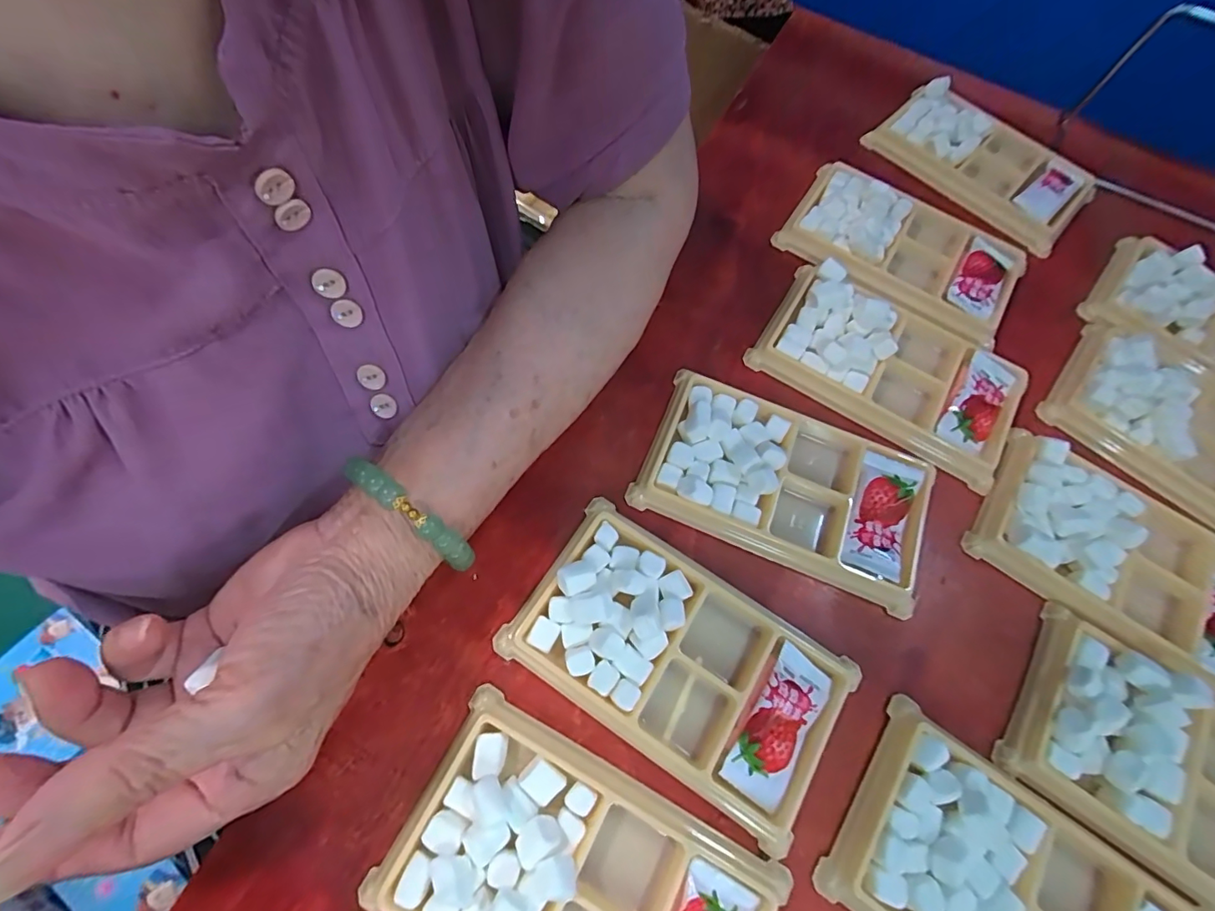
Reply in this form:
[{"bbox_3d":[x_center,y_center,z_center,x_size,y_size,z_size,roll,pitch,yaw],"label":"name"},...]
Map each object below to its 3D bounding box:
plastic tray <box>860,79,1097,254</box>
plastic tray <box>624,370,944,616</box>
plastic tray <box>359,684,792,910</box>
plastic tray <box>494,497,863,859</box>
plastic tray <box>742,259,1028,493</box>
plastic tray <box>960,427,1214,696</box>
[{"bbox_3d":[0.244,-0.192,0.339,0.133,0.021,0.078,42,71,14],"label":"plastic tray"},{"bbox_3d":[0.086,0.011,0.248,0.133,0.017,0.075,21,68,6],"label":"plastic tray"},{"bbox_3d":[-0.010,0.152,0.181,0.130,0.014,0.074,27,68,8],"label":"plastic tray"},{"bbox_3d":[0.030,0.083,0.213,0.136,0.017,0.074,33,69,11],"label":"plastic tray"},{"bbox_3d":[0.152,-0.050,0.276,0.135,0.019,0.077,28,69,9],"label":"plastic tray"},{"bbox_3d":[0.250,0.051,0.243,0.134,0.016,0.080,31,69,10],"label":"plastic tray"}]

